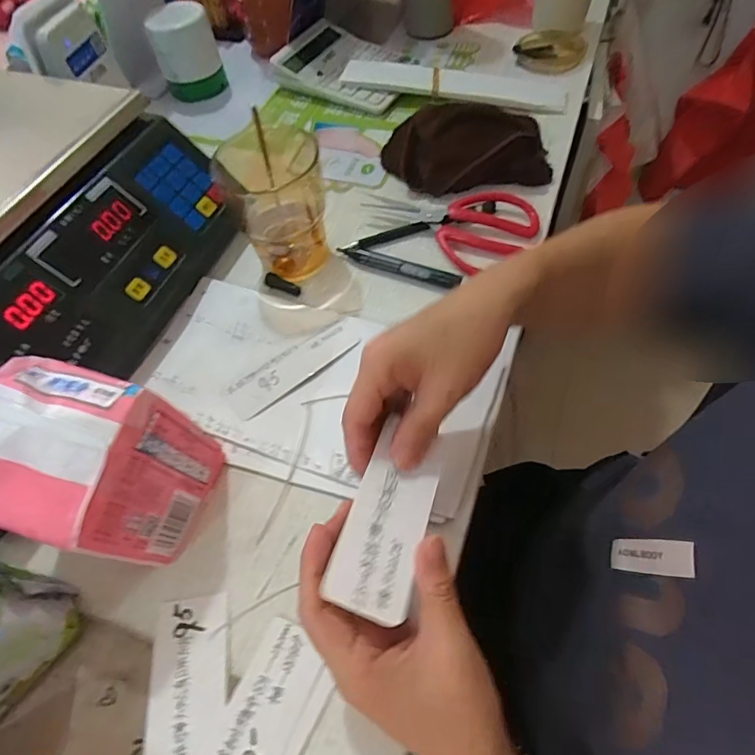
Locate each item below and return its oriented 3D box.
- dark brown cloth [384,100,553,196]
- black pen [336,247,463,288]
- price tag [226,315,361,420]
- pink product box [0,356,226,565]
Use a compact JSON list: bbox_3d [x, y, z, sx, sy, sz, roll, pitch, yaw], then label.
[{"bbox_3d":[0.086,-0.228,0.479,0.172,0.055,0.076,8,59,9],"label":"dark brown cloth"},{"bbox_3d":[0.018,-0.100,0.432,0.115,0.007,0.015,20,62,16],"label":"black pen"},{"bbox_3d":[-0.066,-0.010,0.390,0.112,0.004,0.035,-35,62,-13],"label":"price tag"},{"bbox_3d":[-0.169,0.054,0.297,0.095,0.113,0.097,13,60,12],"label":"pink product box"}]

